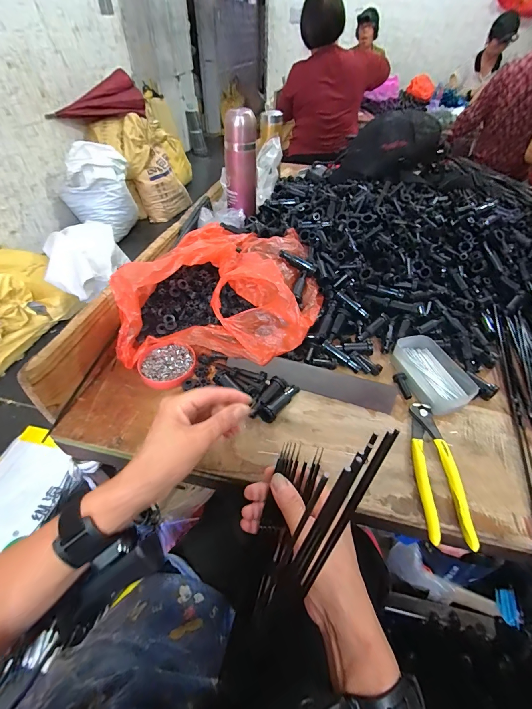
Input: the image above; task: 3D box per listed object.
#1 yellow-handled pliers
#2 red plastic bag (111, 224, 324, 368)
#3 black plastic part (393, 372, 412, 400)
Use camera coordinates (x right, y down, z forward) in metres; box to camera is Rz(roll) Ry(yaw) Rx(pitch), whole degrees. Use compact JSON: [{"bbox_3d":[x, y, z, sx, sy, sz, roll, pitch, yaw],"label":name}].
[{"bbox_3d":[0.198,0.130,0.371,0.044,0.015,0.167,6,46,3],"label":"yellow-handled pliers"},{"bbox_3d":[-0.063,-0.117,0.508,0.298,0.113,0.275,3,46,0],"label":"red plastic bag"},{"bbox_3d":[0.199,0.046,0.452,0.018,0.014,0.038,-8,62,-10],"label":"black plastic part"}]

